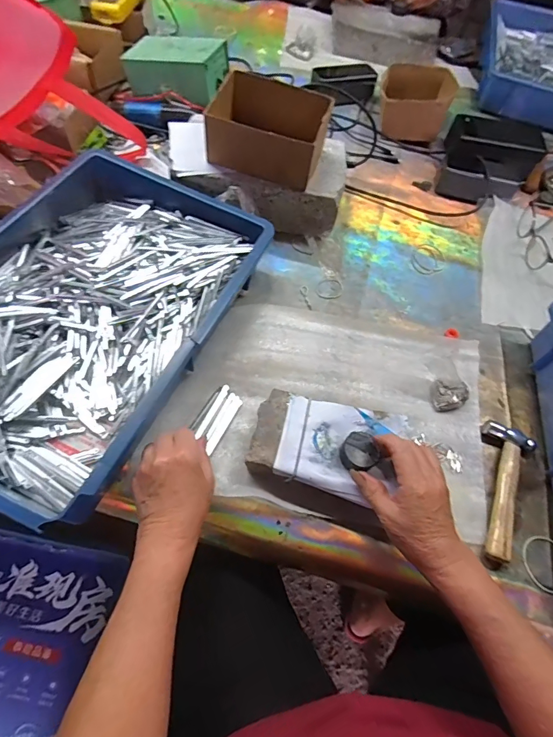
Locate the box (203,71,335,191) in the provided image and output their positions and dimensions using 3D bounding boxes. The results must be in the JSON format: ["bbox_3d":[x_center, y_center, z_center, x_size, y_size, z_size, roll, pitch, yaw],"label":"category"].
[{"bbox_3d":[-0.010,-0.332,0.574,0.156,0.071,0.118,19,61,4],"label":"box"}]

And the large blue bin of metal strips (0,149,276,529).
[{"bbox_3d":[-0.225,-0.070,0.483,0.297,0.085,0.436,25,61,7],"label":"large blue bin of metal strips"}]

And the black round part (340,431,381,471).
[{"bbox_3d":[0.086,0.086,0.422,0.037,0.017,0.037,1,62,-1],"label":"black round part"}]

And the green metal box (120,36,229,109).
[{"bbox_3d":[-0.169,-0.510,0.690,0.161,0.061,0.086,13,63,5],"label":"green metal box"}]

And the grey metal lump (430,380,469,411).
[{"bbox_3d":[0.220,0.035,0.520,0.042,0.022,0.034,11,60,-1],"label":"grey metal lump"}]

